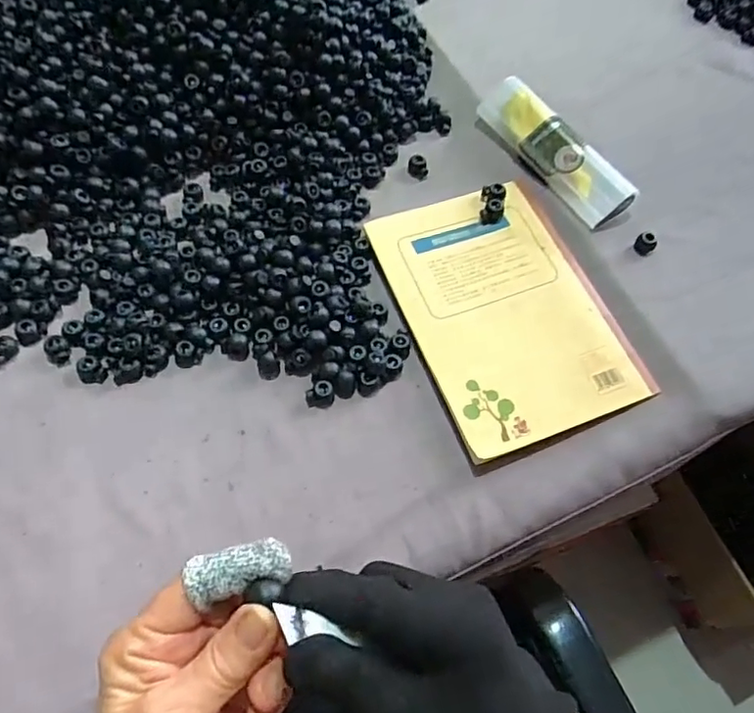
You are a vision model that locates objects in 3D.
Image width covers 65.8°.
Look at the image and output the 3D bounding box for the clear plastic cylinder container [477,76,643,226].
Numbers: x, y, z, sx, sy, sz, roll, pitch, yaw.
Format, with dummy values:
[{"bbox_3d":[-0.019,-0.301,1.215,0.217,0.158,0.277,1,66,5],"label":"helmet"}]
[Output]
[{"bbox_3d":[0.143,-0.169,0.477,0.042,0.030,0.154,-30,69,-18],"label":"clear plastic cylinder container"}]

